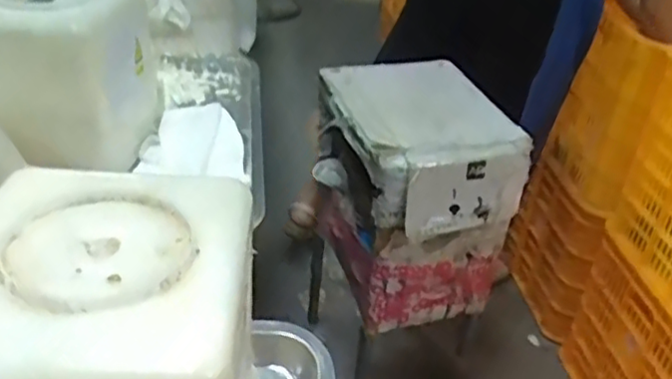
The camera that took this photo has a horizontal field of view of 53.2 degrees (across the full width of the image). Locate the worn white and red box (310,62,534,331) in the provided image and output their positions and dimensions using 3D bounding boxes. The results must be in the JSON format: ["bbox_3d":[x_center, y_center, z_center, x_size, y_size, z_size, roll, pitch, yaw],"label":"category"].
[{"bbox_3d":[0.129,-0.007,1.281,0.280,0.368,0.370,-5,34,-16],"label":"worn white and red box"}]

